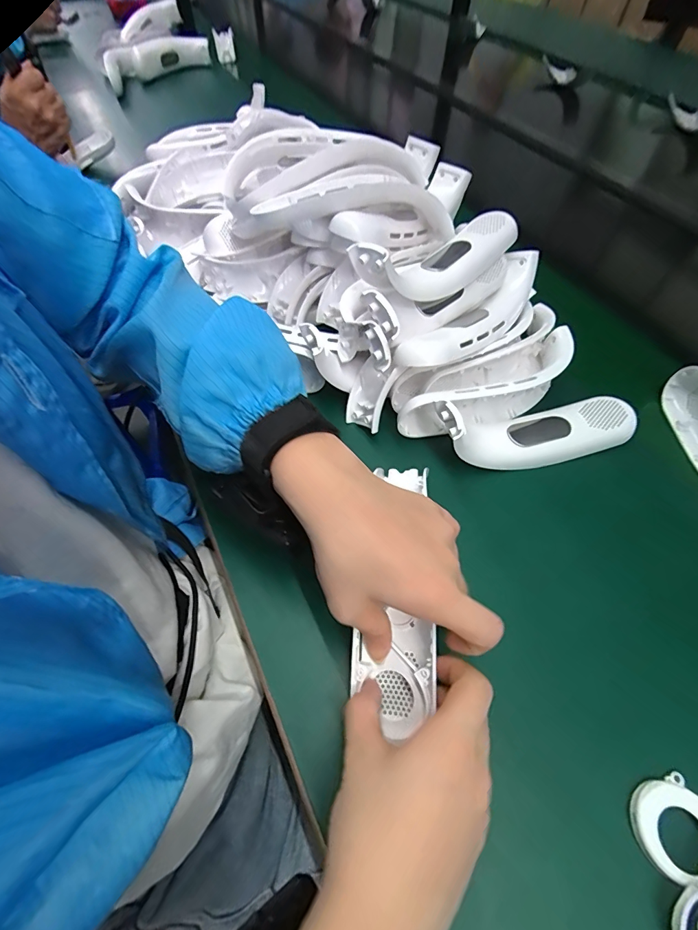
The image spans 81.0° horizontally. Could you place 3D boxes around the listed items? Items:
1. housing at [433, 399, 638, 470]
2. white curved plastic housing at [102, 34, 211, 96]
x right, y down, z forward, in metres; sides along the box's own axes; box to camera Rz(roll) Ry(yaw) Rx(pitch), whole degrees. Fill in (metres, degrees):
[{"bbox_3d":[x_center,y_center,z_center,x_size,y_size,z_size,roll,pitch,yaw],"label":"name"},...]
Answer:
[{"bbox_3d":[0.167,-0.033,0.359,0.184,0.070,0.045,-10,56,-5],"label":"housing"},{"bbox_3d":[-0.433,-0.918,0.926,0.097,0.046,0.307,20,59,15],"label":"white curved plastic housing"}]

